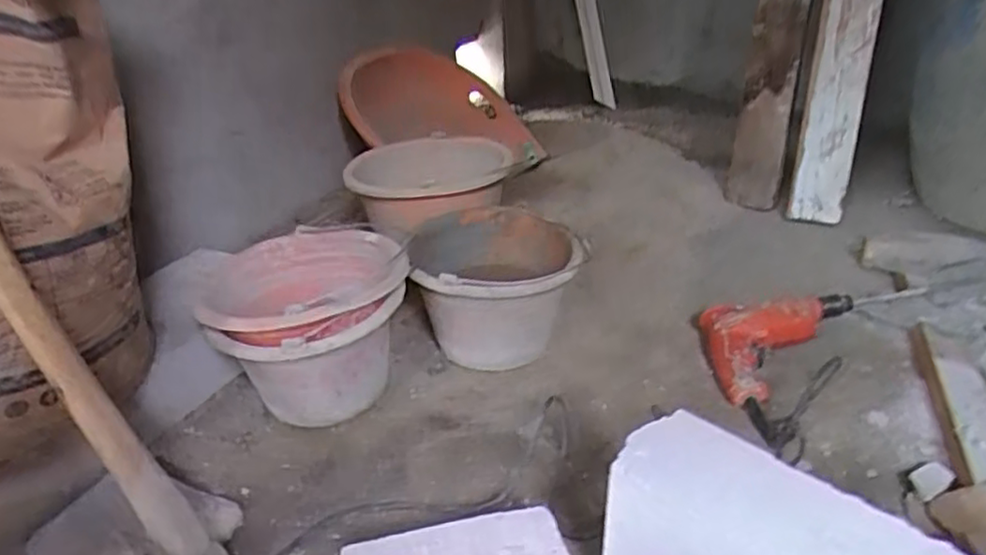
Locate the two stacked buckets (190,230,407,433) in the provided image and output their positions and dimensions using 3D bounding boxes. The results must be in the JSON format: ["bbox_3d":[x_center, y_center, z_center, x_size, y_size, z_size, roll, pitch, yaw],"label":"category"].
[{"bbox_3d":[-0.244,0.063,0.935,0.252,0.195,0.273,-3,30,2],"label":"two stacked buckets"}]

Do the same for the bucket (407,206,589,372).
[{"bbox_3d":[0.008,0.018,1.006,0.223,0.166,0.237,-3,30,2],"label":"bucket"}]

